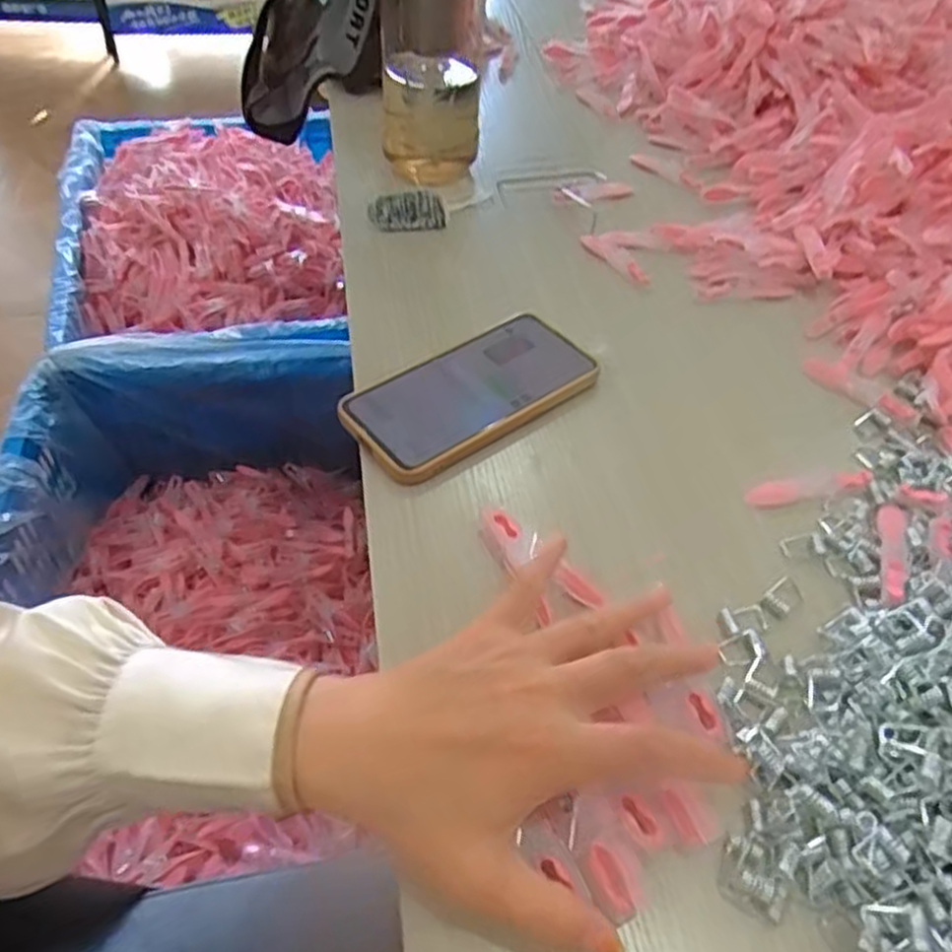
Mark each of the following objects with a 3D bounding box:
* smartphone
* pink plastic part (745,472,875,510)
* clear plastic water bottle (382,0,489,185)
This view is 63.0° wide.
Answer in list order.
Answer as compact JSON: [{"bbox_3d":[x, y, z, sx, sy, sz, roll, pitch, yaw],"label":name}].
[{"bbox_3d":[-0.001,-0.054,0.480,0.161,0.010,0.075,-30,59,-26],"label":"smartphone"},{"bbox_3d":[0.195,0.006,0.455,0.079,0.007,0.018,-11,50,-14],"label":"pink plastic part"},{"bbox_3d":[-0.029,-0.341,0.614,0.089,0.217,0.068,5,49,1],"label":"clear plastic water bottle"}]

